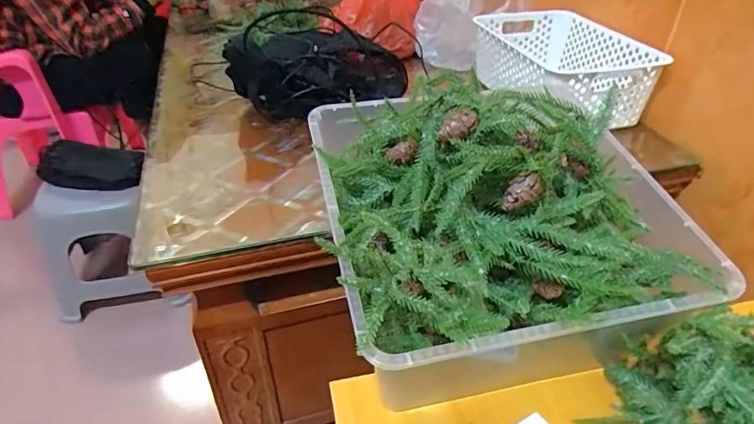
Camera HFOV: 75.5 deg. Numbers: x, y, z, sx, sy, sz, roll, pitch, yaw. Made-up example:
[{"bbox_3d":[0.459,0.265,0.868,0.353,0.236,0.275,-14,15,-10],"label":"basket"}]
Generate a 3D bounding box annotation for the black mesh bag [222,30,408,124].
[{"bbox_3d":[-0.116,-0.256,0.863,0.274,0.108,0.158,-16,39,-20],"label":"black mesh bag"}]

